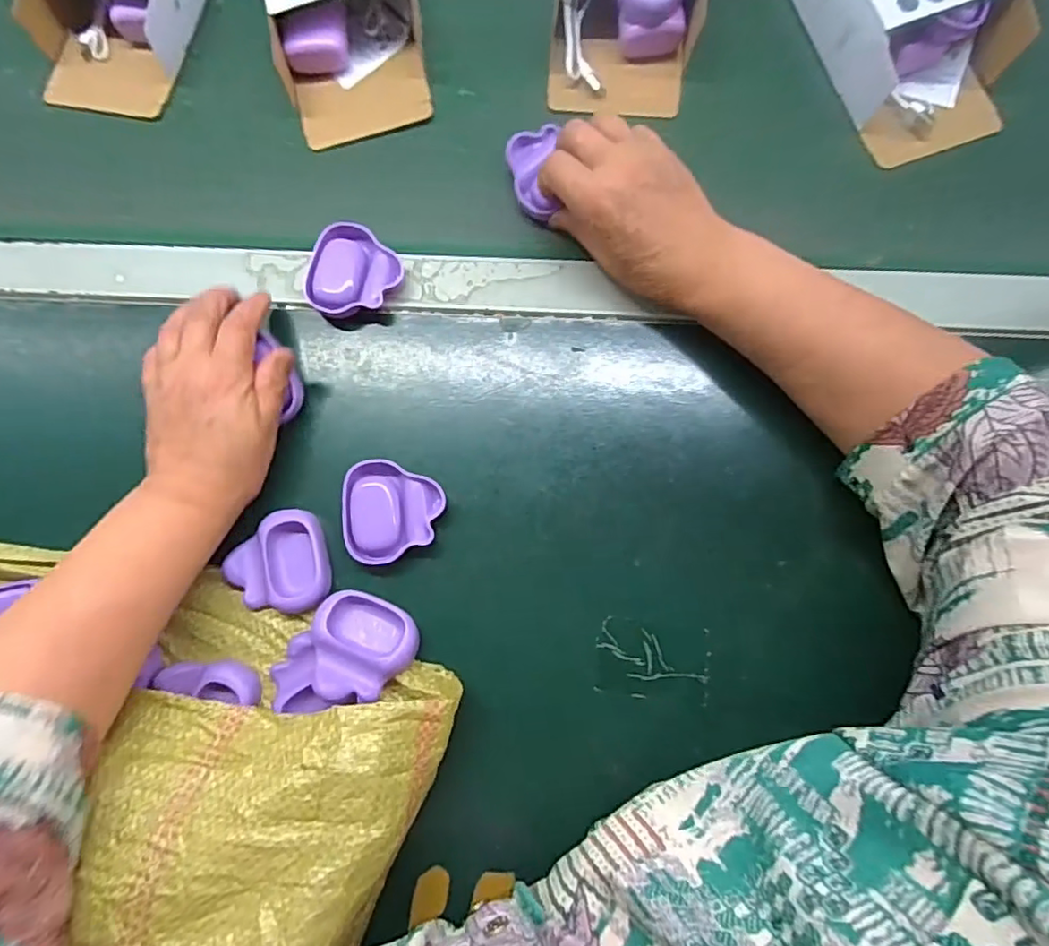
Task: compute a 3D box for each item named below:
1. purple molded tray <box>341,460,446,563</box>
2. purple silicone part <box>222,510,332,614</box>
[{"bbox_3d":[-0.082,0.024,0.372,0.061,0.013,0.061,-4,74,0],"label":"purple molded tray"},{"bbox_3d":[-0.154,0.056,0.374,0.062,0.016,0.061,-3,74,1],"label":"purple silicone part"}]

